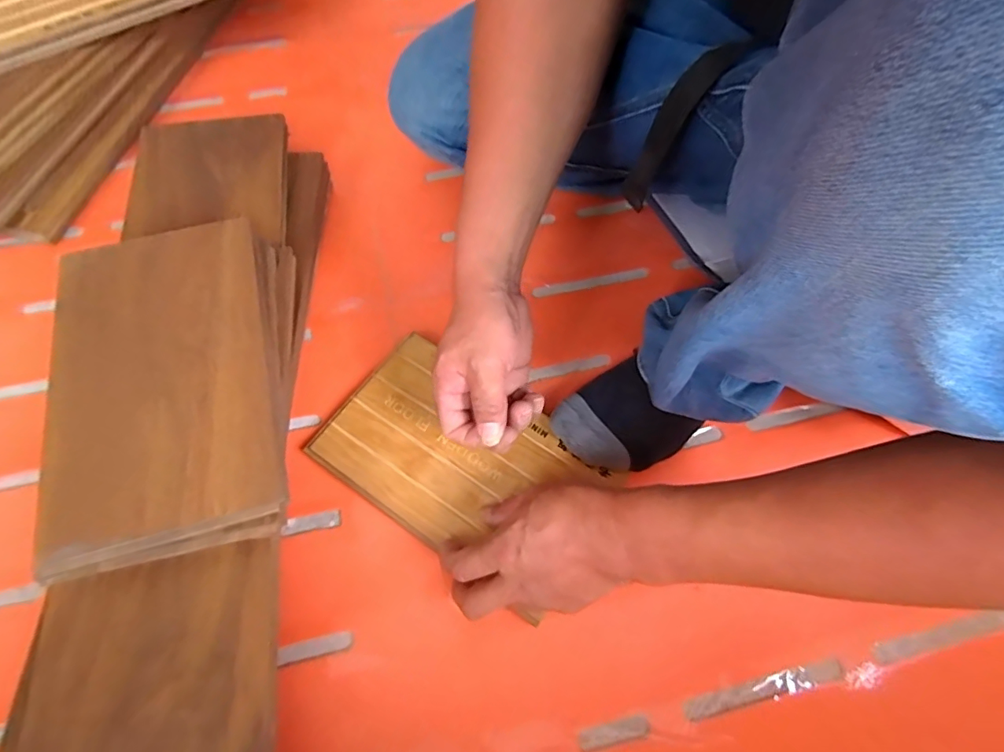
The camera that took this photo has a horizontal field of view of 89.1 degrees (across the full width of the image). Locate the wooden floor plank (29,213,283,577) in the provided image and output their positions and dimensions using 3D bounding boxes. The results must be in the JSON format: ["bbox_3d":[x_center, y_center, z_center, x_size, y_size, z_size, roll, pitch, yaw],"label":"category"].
[{"bbox_3d":[-0.251,-0.007,0.372,0.147,0.011,0.247,-14,64,-7],"label":"wooden floor plank"}]

